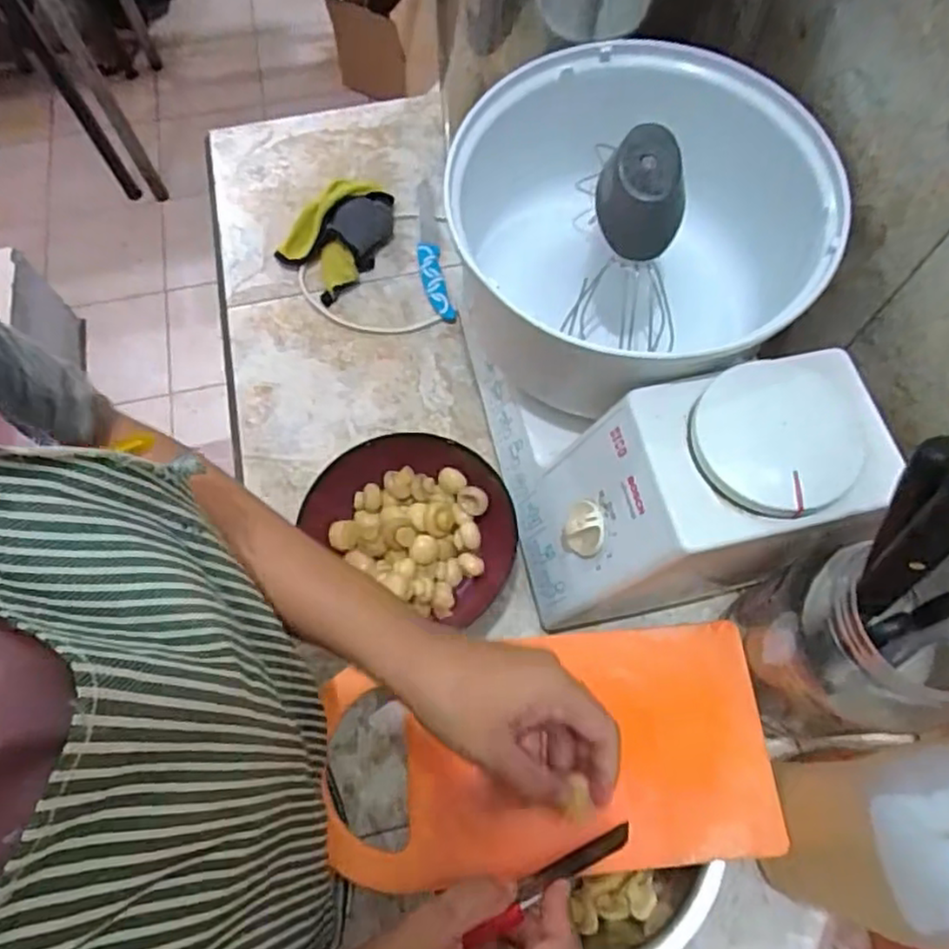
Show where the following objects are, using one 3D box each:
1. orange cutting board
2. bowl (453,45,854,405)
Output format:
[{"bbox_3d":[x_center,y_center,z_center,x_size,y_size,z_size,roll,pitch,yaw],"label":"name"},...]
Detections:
[{"bbox_3d":[0.047,0.179,0.437,0.279,0.017,0.142,-5,69,-2],"label":"orange cutting board"},{"bbox_3d":[0.111,-0.187,0.524,0.232,0.177,0.239,-33,71,-12],"label":"bowl"}]

